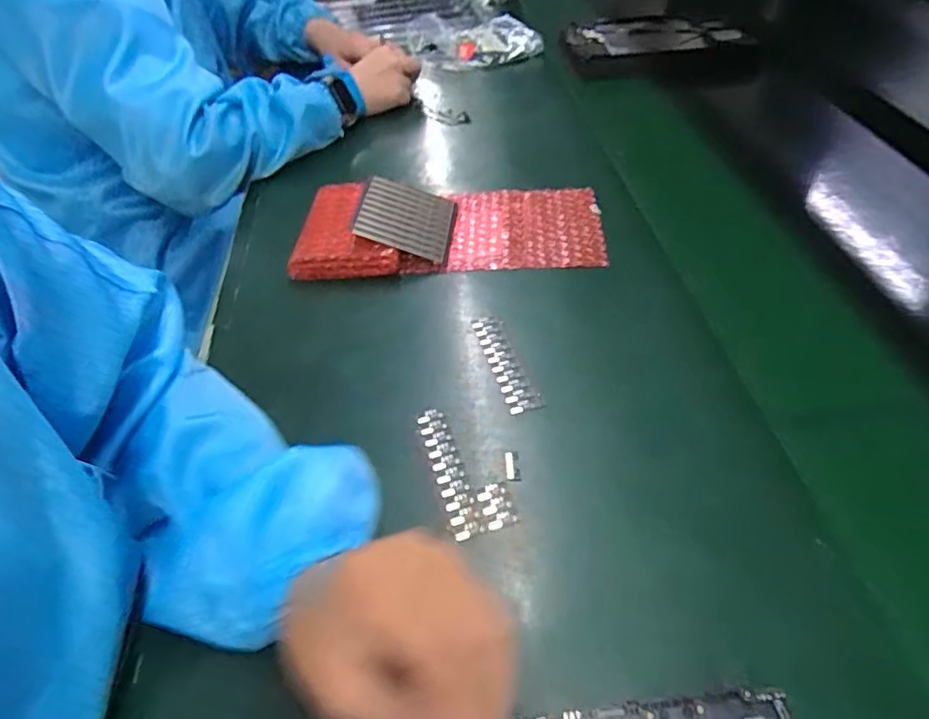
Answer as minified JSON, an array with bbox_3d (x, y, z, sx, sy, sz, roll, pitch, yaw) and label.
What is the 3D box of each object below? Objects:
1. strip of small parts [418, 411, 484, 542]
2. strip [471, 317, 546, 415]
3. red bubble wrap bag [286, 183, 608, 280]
[{"bbox_3d":[-0.010,0.068,0.381,0.019,0.005,0.094,-15,46,-10],"label":"strip of small parts"},{"bbox_3d":[0.030,0.000,0.451,0.022,0.004,0.098,-14,46,-10],"label":"strip"},{"bbox_3d":[-0.014,-0.121,0.562,0.275,0.032,0.123,-2,45,2],"label":"red bubble wrap bag"}]

